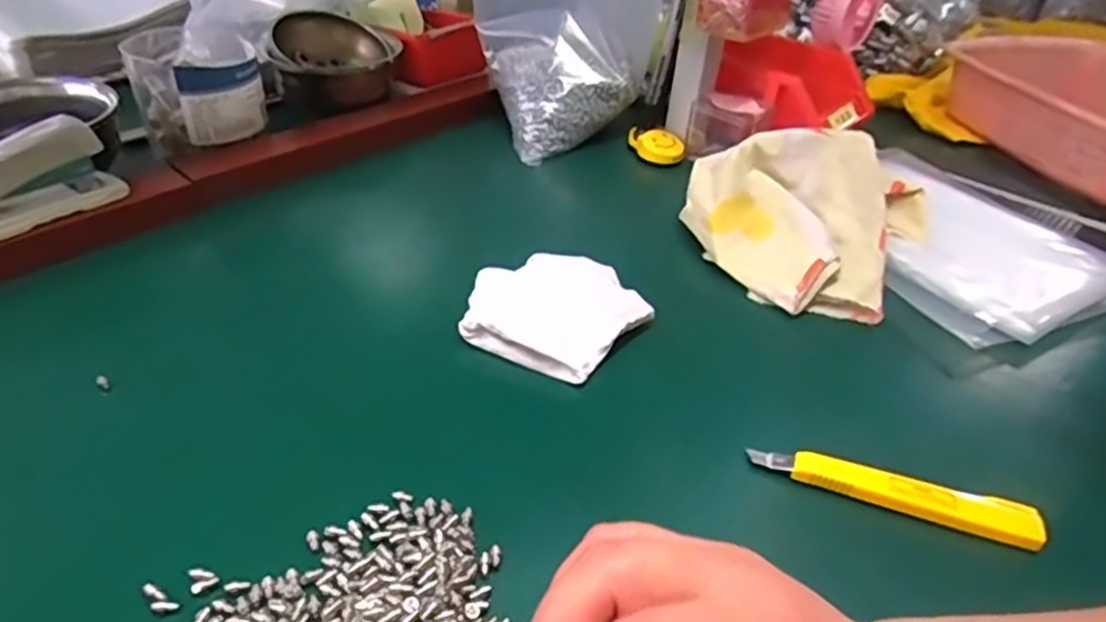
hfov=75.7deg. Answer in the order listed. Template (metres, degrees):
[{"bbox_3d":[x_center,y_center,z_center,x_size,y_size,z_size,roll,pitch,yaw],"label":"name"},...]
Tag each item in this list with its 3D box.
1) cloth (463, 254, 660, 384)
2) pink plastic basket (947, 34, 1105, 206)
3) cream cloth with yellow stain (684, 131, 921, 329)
[{"bbox_3d":[-0.001,-0.003,0.452,0.112,0.023,0.089,18,39,17],"label":"cloth"},{"bbox_3d":[0.543,-0.186,0.685,0.211,0.071,0.290,-2,37,-9],"label":"pink plastic basket"},{"bbox_3d":[0.184,-0.075,0.525,0.169,0.069,0.168,19,39,19],"label":"cream cloth with yellow stain"}]

